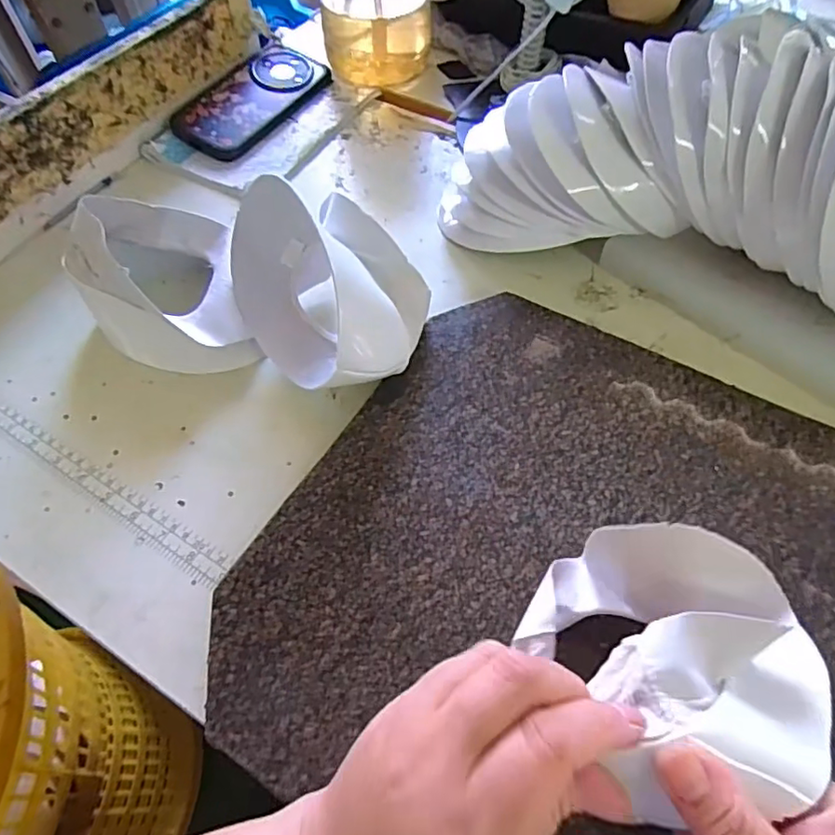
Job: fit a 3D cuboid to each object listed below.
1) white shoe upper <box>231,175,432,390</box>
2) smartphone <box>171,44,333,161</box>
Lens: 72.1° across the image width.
[{"bbox_3d":[-0.064,-0.093,0.395,0.107,0.089,0.155,-32,62,-17],"label":"white shoe upper"},{"bbox_3d":[-0.168,-0.323,0.585,0.085,0.021,0.168,25,62,17],"label":"smartphone"}]

